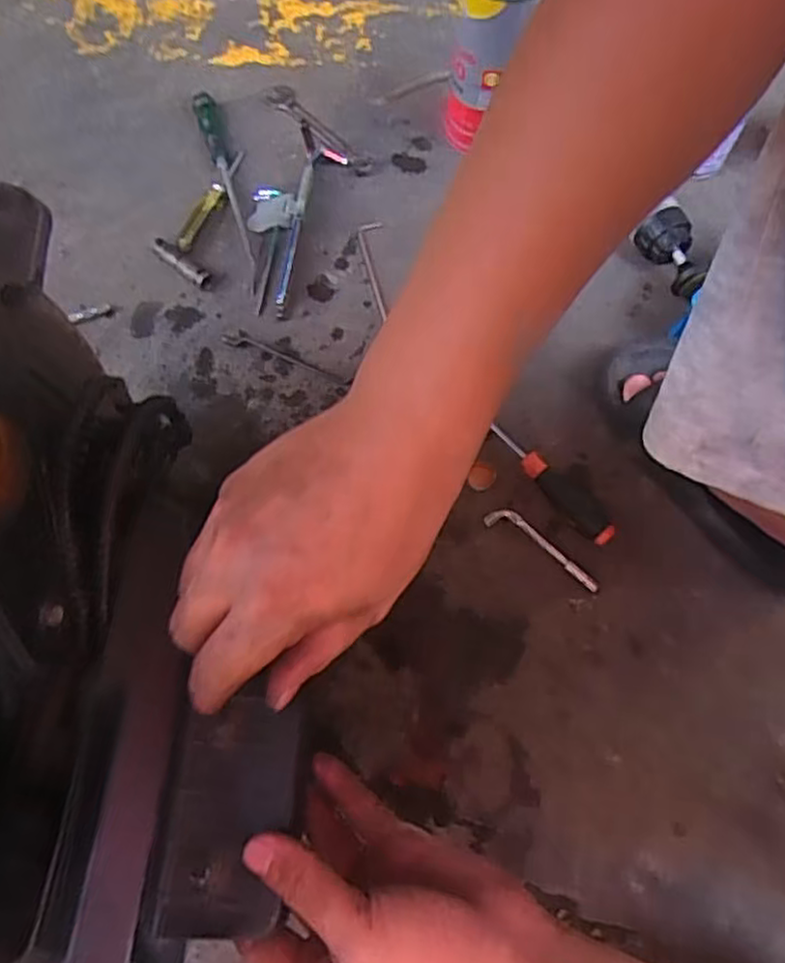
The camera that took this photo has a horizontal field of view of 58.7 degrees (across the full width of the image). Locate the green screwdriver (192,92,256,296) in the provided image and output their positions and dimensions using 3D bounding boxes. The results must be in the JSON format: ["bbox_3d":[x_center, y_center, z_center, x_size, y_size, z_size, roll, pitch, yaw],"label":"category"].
[{"bbox_3d":[-0.187,-0.329,0.777,0.025,0.021,0.269,-15,72,-4],"label":"green screwdriver"}]

